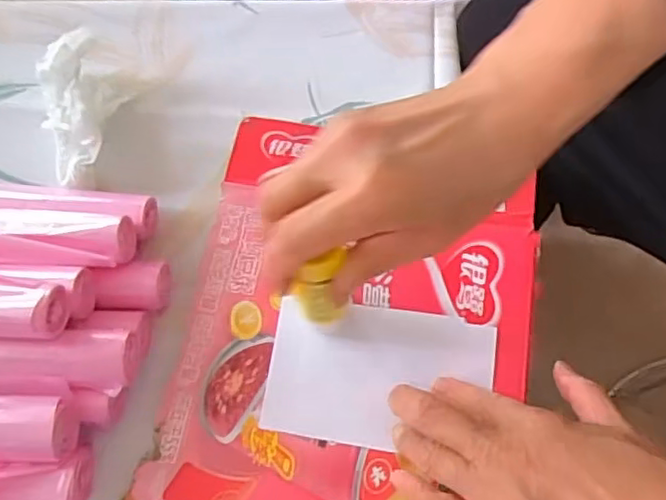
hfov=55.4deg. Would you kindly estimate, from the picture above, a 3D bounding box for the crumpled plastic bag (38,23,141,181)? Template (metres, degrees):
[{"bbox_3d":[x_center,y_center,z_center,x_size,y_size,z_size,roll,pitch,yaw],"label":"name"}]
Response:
[{"bbox_3d":[-0.172,-0.095,0.419,0.059,0.045,0.103,5,66,4],"label":"crumpled plastic bag"}]

